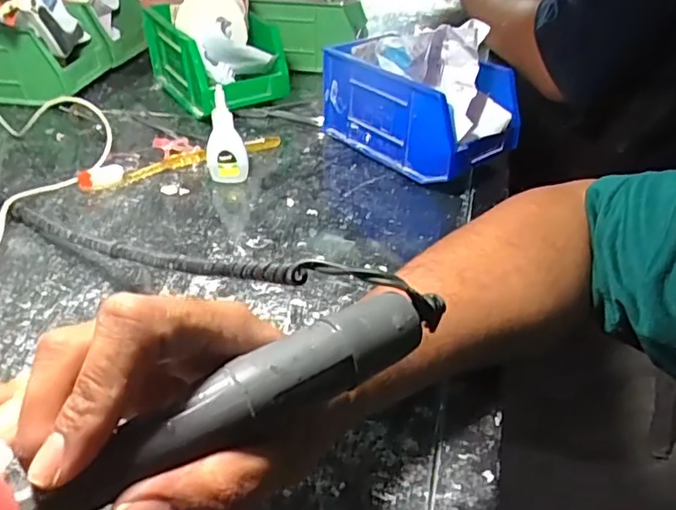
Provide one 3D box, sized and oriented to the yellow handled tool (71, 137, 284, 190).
[{"bbox_3d":[-0.142,-0.090,0.526,0.187,0.016,0.018,-17,42,-22],"label":"yellow handled tool"}]

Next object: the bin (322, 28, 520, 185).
[{"bbox_3d":[0.071,-0.137,0.530,0.175,0.091,0.093,32,47,33],"label":"bin"}]

